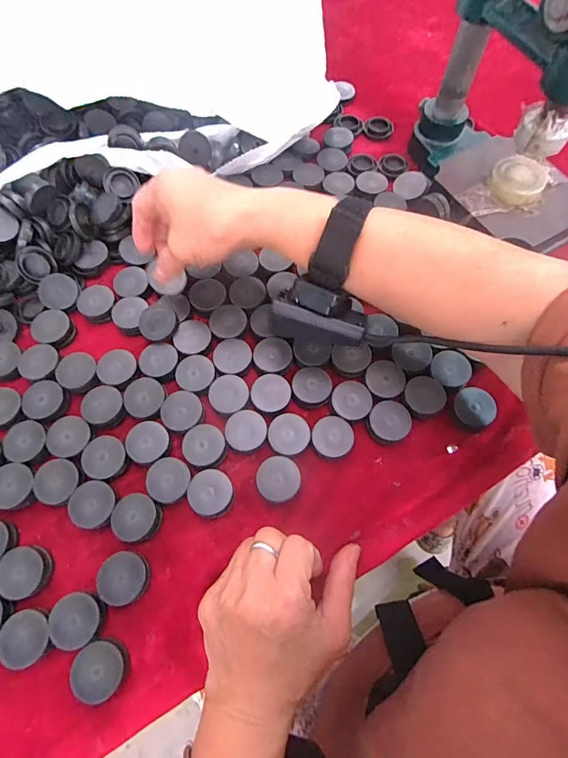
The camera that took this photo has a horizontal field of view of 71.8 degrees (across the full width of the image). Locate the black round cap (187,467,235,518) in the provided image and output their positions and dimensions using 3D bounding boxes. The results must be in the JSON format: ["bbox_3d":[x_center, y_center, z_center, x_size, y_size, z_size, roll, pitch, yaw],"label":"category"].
[{"bbox_3d":[-0.054,0.086,0.295,0.032,0.014,0.034,0,69,-1],"label":"black round cap"}]

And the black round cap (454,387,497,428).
[{"bbox_3d":[0.153,0.024,0.318,0.032,0.013,0.032,0,69,-1],"label":"black round cap"}]

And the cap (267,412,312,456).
[{"bbox_3d":[0.004,0.044,0.311,0.031,0.012,0.032,0,69,-1],"label":"cap"}]

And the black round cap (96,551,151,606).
[{"bbox_3d":[-0.112,0.139,0.275,0.032,0.013,0.032,0,69,-1],"label":"black round cap"}]

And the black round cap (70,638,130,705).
[{"bbox_3d":[-0.120,0.189,0.255,0.031,0.011,0.033,0,69,-1],"label":"black round cap"}]

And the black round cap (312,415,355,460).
[{"bbox_3d":[0.038,0.047,0.310,0.032,0.014,0.031,0,69,-1],"label":"black round cap"}]

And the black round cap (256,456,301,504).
[{"bbox_3d":[-0.004,0.077,0.299,0.032,0.015,0.033,0,69,-1],"label":"black round cap"}]

